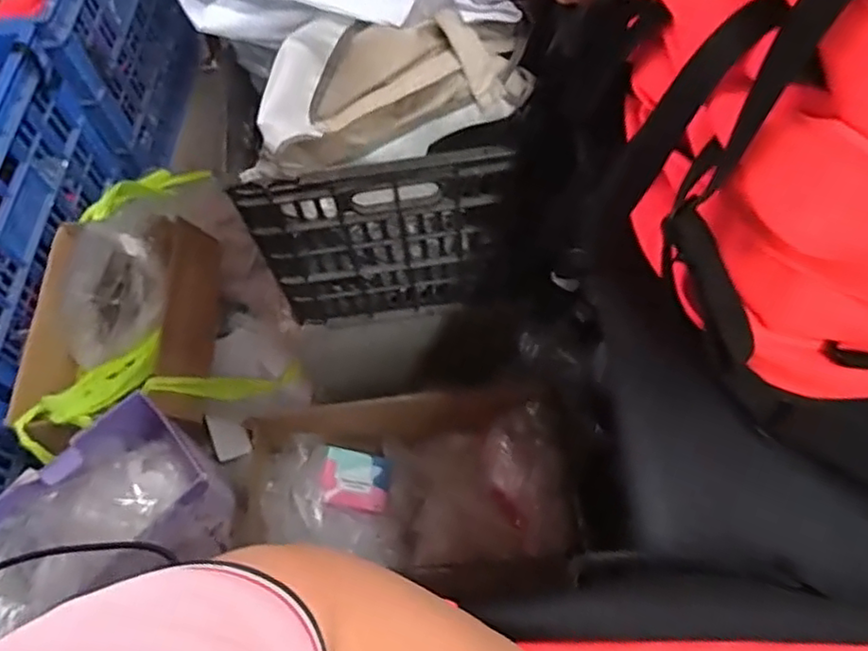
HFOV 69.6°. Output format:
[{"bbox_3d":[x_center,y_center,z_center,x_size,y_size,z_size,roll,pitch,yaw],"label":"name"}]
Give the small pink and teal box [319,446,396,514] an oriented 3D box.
[{"bbox_3d":[-0.121,0.249,0.999,0.116,0.023,0.089,19,83,-23],"label":"small pink and teal box"}]

